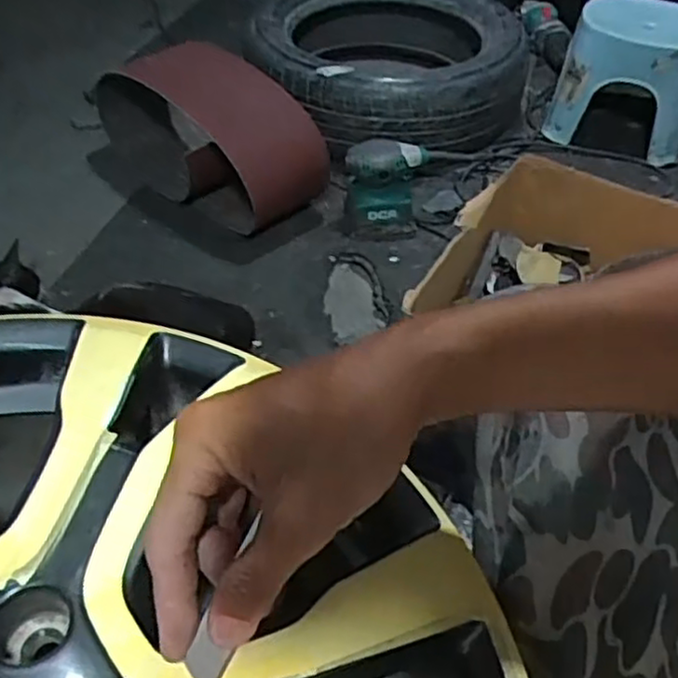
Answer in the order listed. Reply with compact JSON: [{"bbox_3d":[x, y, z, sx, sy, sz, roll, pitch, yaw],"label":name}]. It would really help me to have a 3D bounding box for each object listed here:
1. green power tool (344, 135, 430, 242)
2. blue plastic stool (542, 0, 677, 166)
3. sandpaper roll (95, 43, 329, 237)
[{"bbox_3d":[0.072,-0.231,1.087,0.123,0.128,0.093,1,46,-1],"label":"green power tool"},{"bbox_3d":[0.532,-0.479,1.285,0.247,0.223,0.213,15,48,12],"label":"blue plastic stool"},{"bbox_3d":[-0.239,-0.354,1.118,0.443,0.232,0.160,31,53,25],"label":"sandpaper roll"}]

